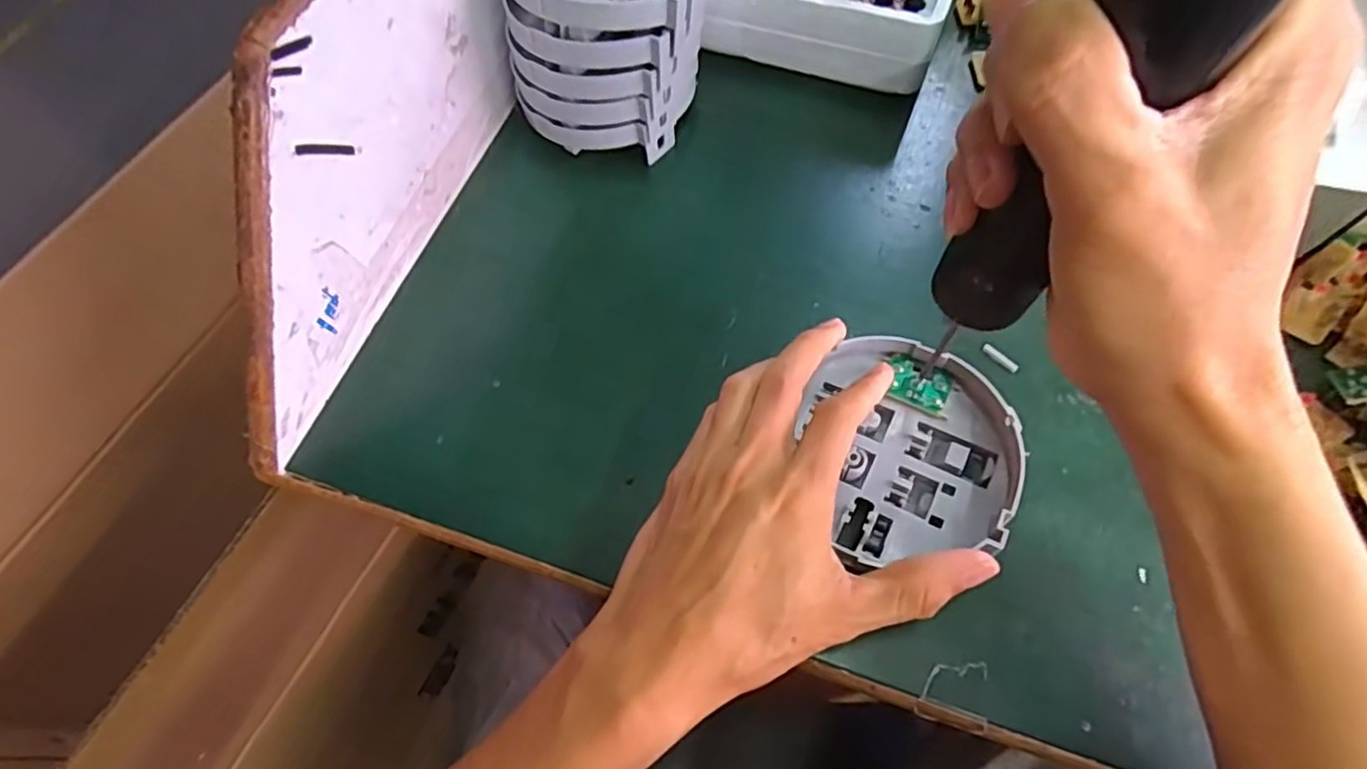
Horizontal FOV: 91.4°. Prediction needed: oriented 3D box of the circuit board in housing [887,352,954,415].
[{"bbox_3d":[0.107,-0.001,0.304,0.028,0.004,0.023,21,66,13],"label":"circuit board in housing"}]

